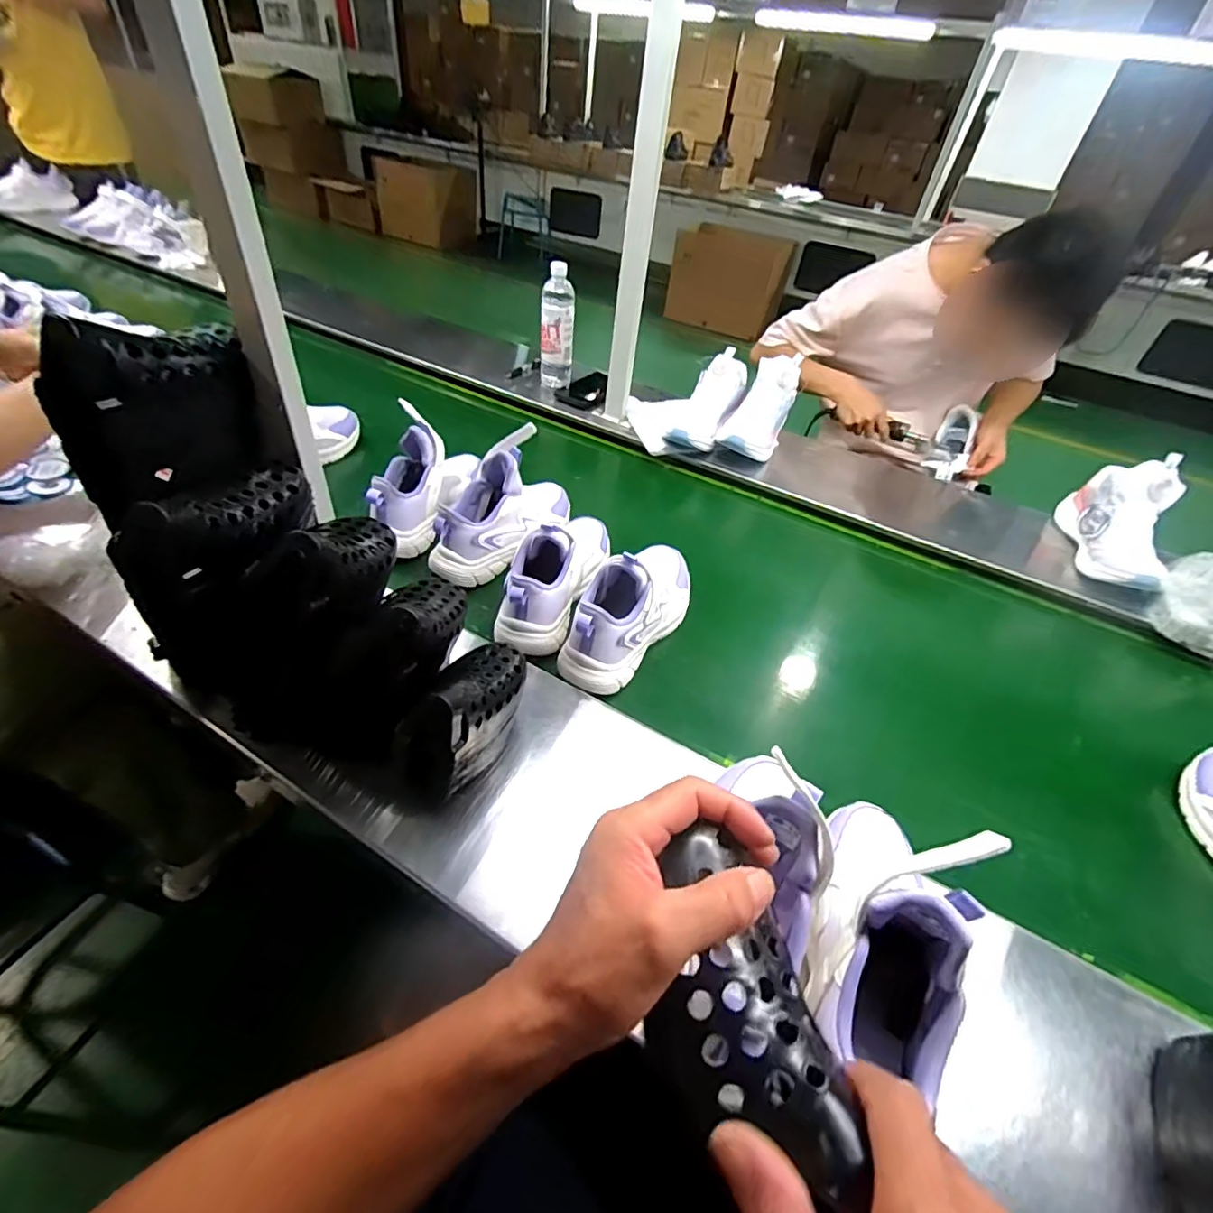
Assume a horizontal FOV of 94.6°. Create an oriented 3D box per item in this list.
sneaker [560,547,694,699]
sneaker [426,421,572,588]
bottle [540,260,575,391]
[{"bbox_3d":[0.040,-0.010,0.665,0.079,0.123,0.233,28,46,21],"label":"sneaker"},{"bbox_3d":[-0.134,-0.144,0.756,0.092,0.141,0.234,32,47,24],"label":"sneaker"},{"bbox_3d":[-0.098,-0.556,1.126,0.059,0.216,0.057,11,42,4],"label":"bottle"}]

